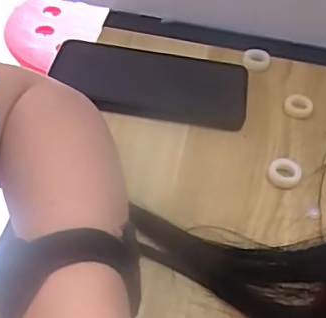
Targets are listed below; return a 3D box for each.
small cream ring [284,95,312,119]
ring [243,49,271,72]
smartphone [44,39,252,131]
[{"bbox_3d":[0.109,-0.042,0.451,0.022,0.007,0.023,3,46,-3],"label":"small cream ring"},{"bbox_3d":[0.083,-0.088,0.491,0.023,0.006,0.024,14,47,8],"label":"ring"},{"bbox_3d":[-0.013,-0.064,0.460,0.162,0.009,0.073,9,46,3],"label":"smartphone"}]

